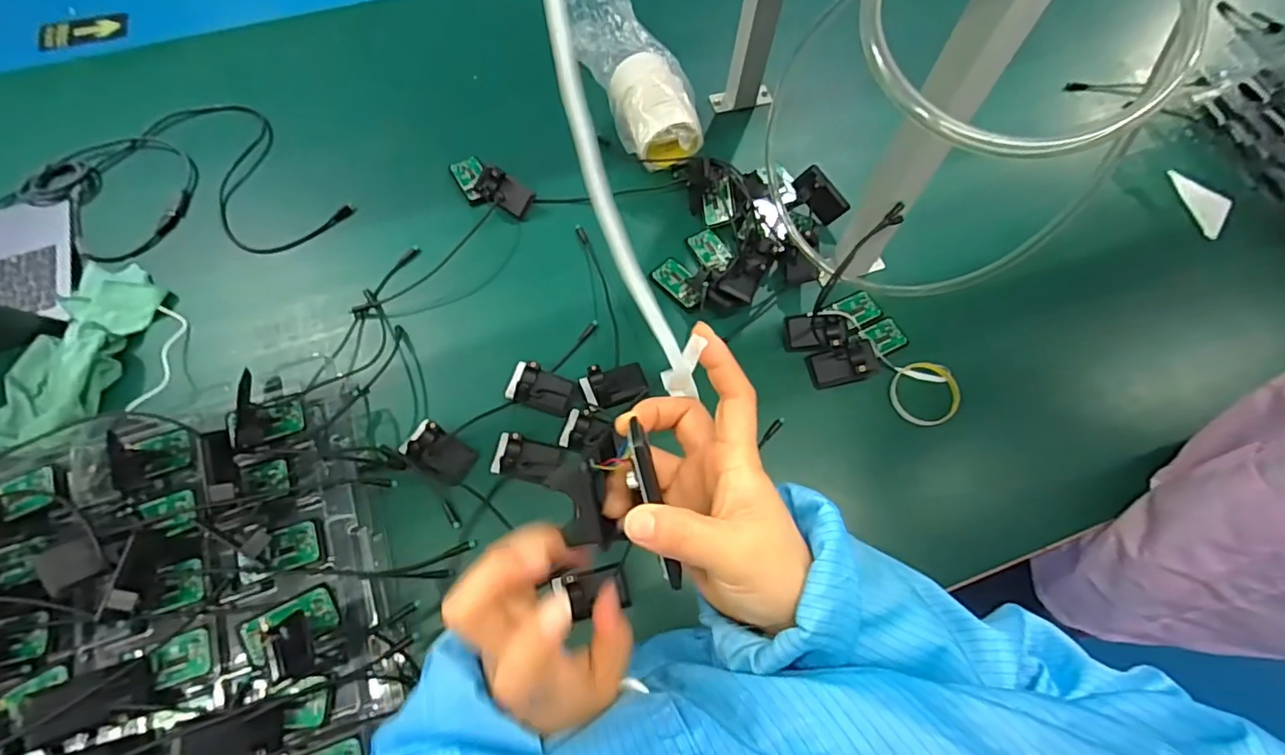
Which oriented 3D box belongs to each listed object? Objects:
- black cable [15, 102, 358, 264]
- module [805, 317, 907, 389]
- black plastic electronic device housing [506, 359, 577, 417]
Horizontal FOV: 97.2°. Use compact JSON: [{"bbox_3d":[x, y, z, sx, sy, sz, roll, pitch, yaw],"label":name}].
[{"bbox_3d":[-0.665,-0.267,0.815,0.316,0.029,0.381,-42,74,-17],"label":"black cable"},{"bbox_3d":[0.282,-0.033,0.724,0.146,0.035,0.061,-28,70,-13],"label":"module"},{"bbox_3d":[-0.123,0.012,0.696,0.082,0.026,0.049,18,68,6],"label":"black plastic electronic device housing"}]

